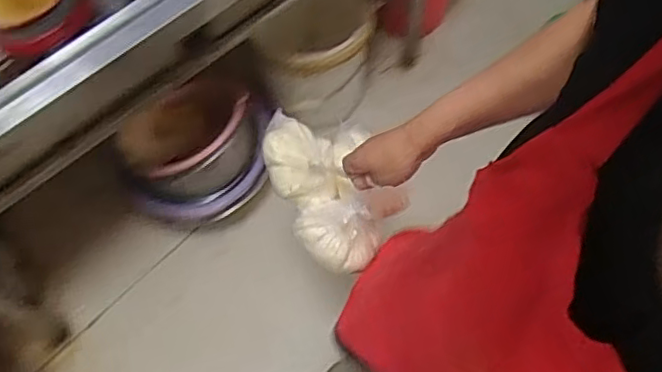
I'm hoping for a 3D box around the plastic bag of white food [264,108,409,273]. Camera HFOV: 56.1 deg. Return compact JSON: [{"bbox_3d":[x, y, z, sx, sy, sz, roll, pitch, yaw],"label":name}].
[{"bbox_3d":[-0.003,-0.008,0.889,0.152,0.088,0.236,-34,70,-11],"label":"plastic bag of white food"}]

